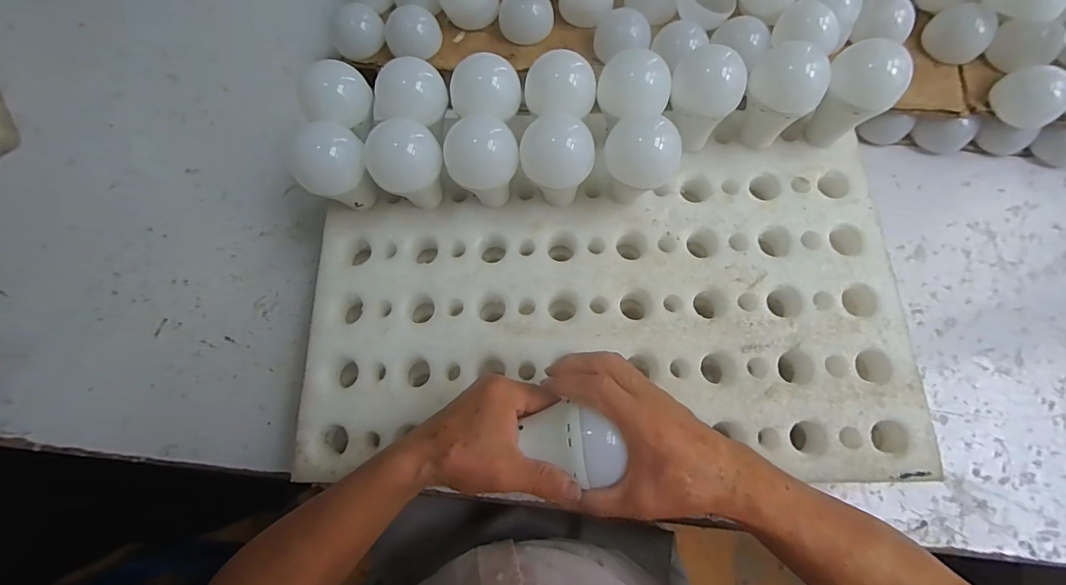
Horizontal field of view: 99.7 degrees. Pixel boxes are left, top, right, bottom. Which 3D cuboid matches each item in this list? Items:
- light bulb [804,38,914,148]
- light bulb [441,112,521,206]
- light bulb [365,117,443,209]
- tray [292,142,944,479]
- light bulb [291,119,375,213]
[{"bbox_3d":[0.300,-0.185,0.430,0.060,0.090,0.061,42,78,11],"label":"light bulb"},{"bbox_3d":[-0.046,-0.116,0.425,0.064,0.084,0.062,0,74,0],"label":"light bulb"},{"bbox_3d":[-0.113,-0.111,0.424,0.065,0.090,0.066,0,74,0],"label":"light bulb"},{"bbox_3d":[0.065,0.007,0.444,0.545,0.051,0.310,0,74,0],"label":"tray"},{"bbox_3d":[-0.183,-0.112,0.428,0.066,0.090,0.062,0,74,0],"label":"light bulb"}]

